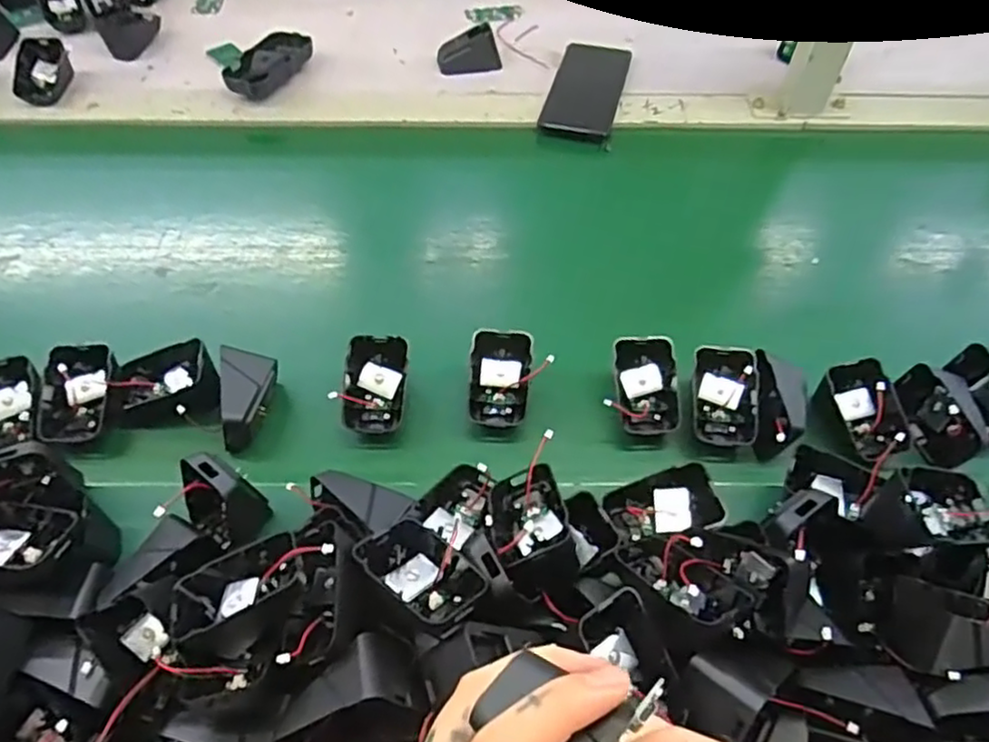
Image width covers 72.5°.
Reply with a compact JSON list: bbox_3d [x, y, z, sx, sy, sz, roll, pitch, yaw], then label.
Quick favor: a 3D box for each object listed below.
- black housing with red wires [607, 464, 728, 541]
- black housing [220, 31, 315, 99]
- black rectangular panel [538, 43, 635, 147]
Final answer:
[{"bbox_3d":[0.106,0.086,0.422,0.065,0.033,0.042,-26,63,17],"label":"black housing with red wires"},{"bbox_3d":[-0.236,-0.327,0.725,0.059,0.035,0.111,26,58,16],"label":"black housing"},{"bbox_3d":[0.099,-0.302,0.719,0.073,0.006,0.167,13,55,7],"label":"black rectangular panel"}]

